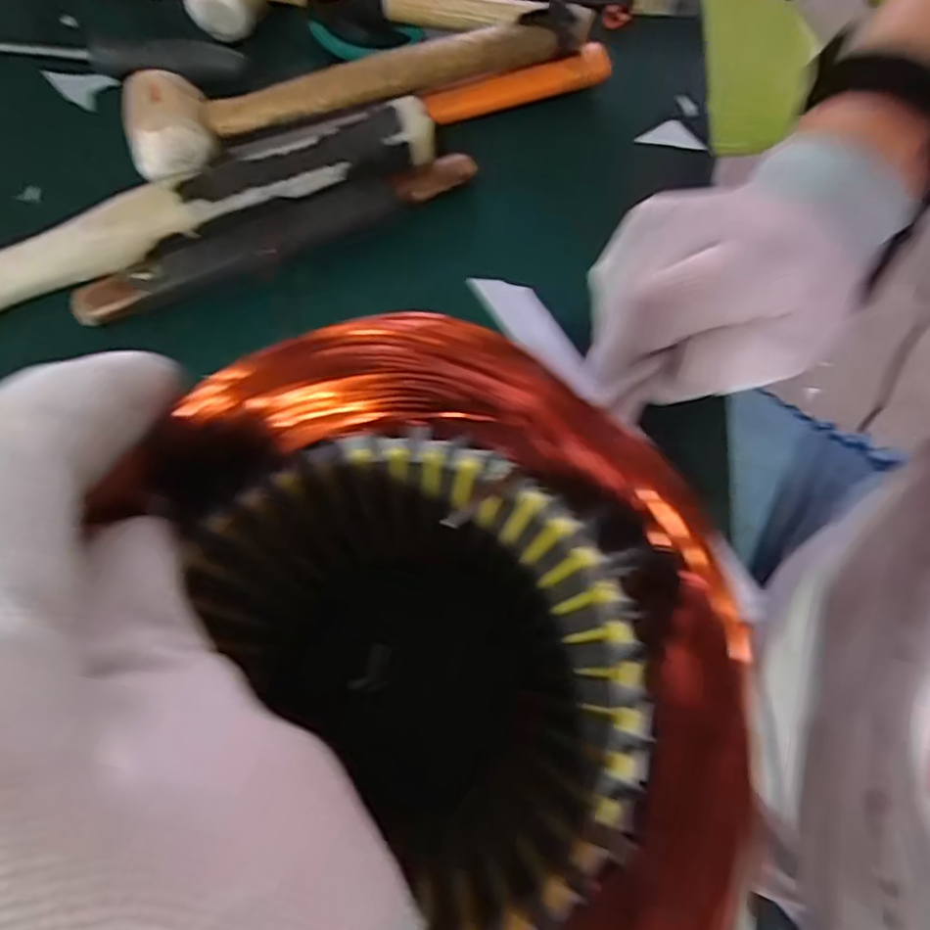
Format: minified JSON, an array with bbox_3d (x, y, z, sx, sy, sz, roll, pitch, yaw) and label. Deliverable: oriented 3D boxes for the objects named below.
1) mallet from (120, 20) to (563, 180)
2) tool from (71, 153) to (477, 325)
[{"bbox_3d":[-0.064,-0.221,0.327,0.254,0.042,0.056,-21,73,-6],"label":"mallet"},{"bbox_3d":[-0.104,-0.129,0.314,0.225,0.018,0.027,-21,73,-6],"label":"tool"}]

